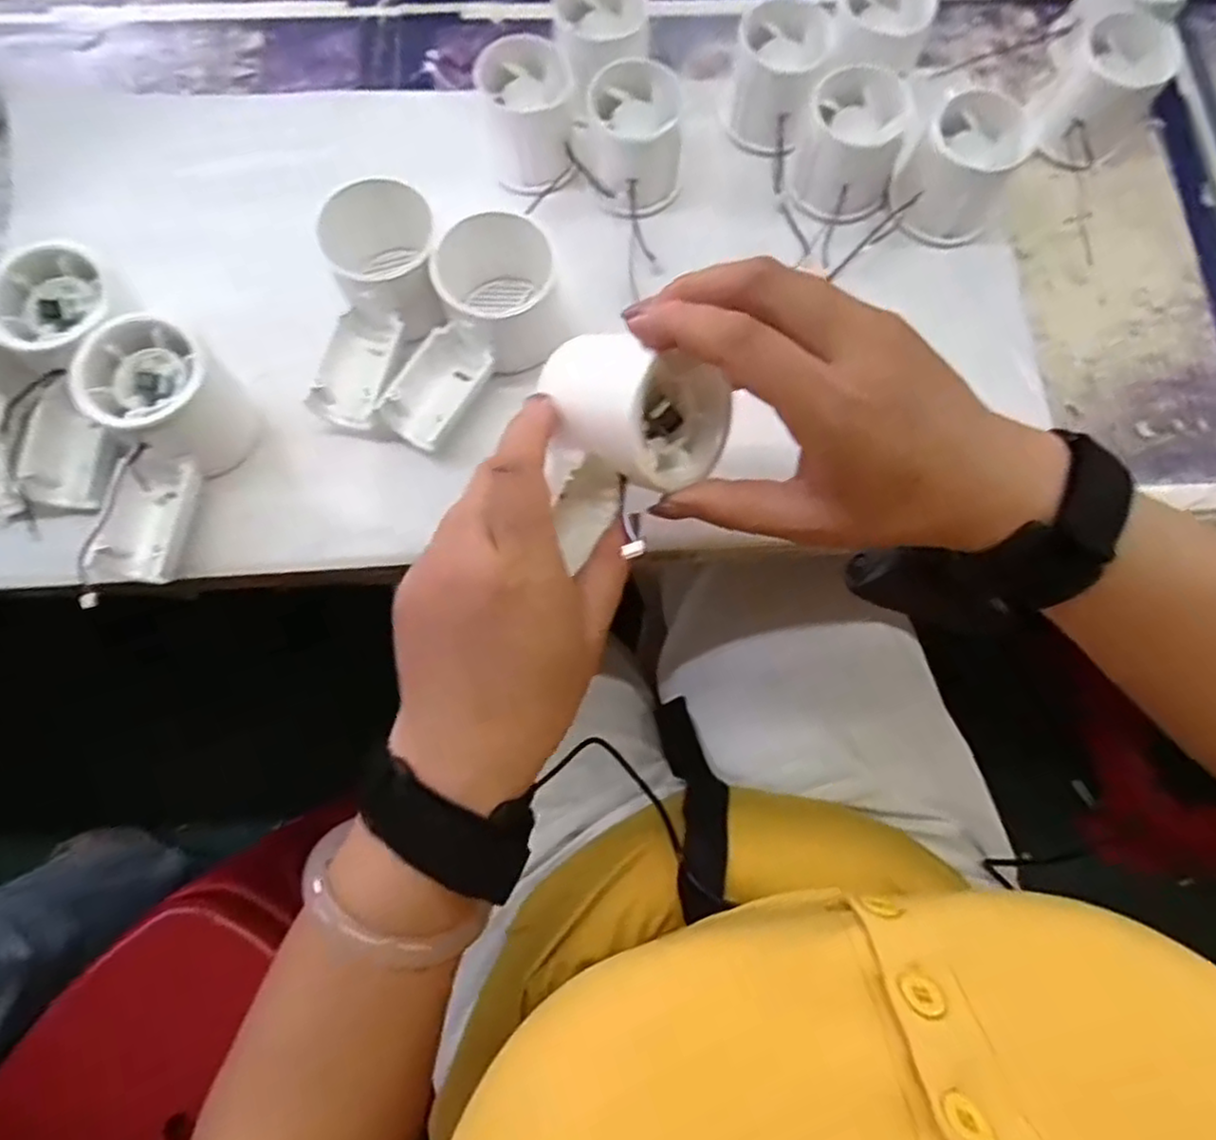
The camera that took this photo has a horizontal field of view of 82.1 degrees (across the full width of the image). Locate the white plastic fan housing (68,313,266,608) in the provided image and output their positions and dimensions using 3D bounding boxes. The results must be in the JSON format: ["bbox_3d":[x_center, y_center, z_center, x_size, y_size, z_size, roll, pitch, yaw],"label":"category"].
[{"bbox_3d":[-0.207,-0.054,0.325,0.057,0.054,0.119,1,76,-1],"label":"white plastic fan housing"}]

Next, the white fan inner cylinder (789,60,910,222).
[{"bbox_3d":[0.131,-0.231,0.381,0.056,0.046,0.064,19,76,4],"label":"white fan inner cylinder"}]

